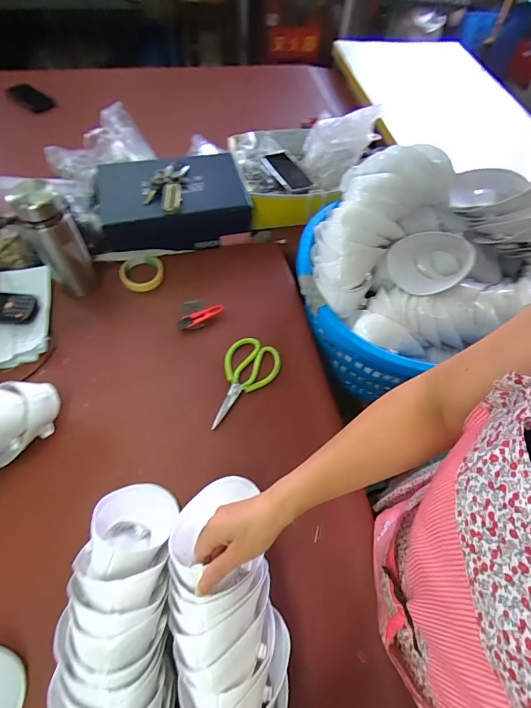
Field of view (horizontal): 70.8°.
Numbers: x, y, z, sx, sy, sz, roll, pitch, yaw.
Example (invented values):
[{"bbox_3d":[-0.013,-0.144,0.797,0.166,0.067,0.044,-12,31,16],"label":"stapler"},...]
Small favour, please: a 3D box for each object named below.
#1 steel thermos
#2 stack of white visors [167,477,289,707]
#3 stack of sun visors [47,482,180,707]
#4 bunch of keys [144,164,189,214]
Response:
[{"bbox_3d":[-0.396,-0.214,0.717,0.083,0.212,0.073,-27,64,-19],"label":"steel thermos"},{"bbox_3d":[-0.047,0.314,0.468,0.126,0.085,0.310,-10,54,-11],"label":"stack of white visors"},{"bbox_3d":[-0.181,0.336,0.466,0.122,0.110,0.354,-1,58,-5],"label":"stack of sun visors"},{"bbox_3d":[-0.222,-0.371,0.826,0.083,0.023,0.151,4,58,-2],"label":"bunch of keys"}]

